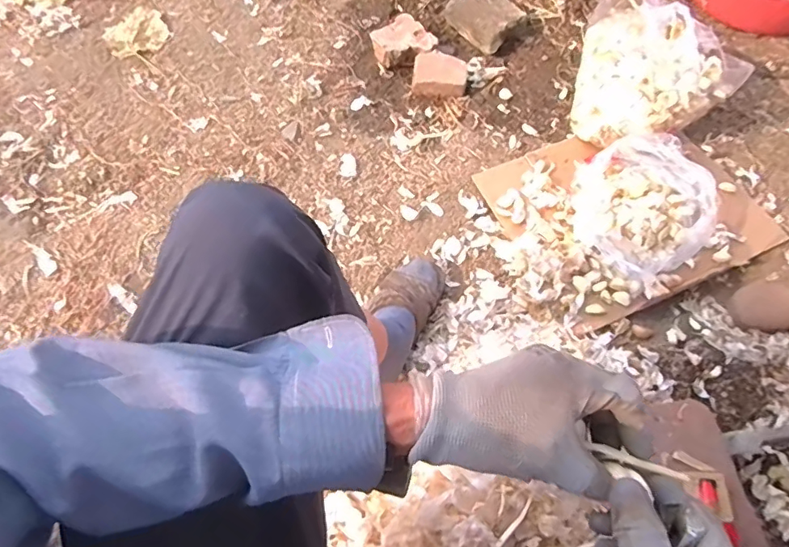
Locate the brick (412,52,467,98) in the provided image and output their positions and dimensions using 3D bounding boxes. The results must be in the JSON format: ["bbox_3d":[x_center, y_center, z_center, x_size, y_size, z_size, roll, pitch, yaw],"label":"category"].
[{"bbox_3d":[0.101,-0.438,1.140,0.116,0.048,0.092,13,63,6],"label":"brick"}]

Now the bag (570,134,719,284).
[{"bbox_3d":[0.464,-0.129,0.950,0.252,0.093,0.242,-32,68,-16],"label":"bag"}]

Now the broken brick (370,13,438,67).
[{"bbox_3d":[0.015,-0.528,1.181,0.126,0.050,0.132,-35,68,-17],"label":"broken brick"}]

